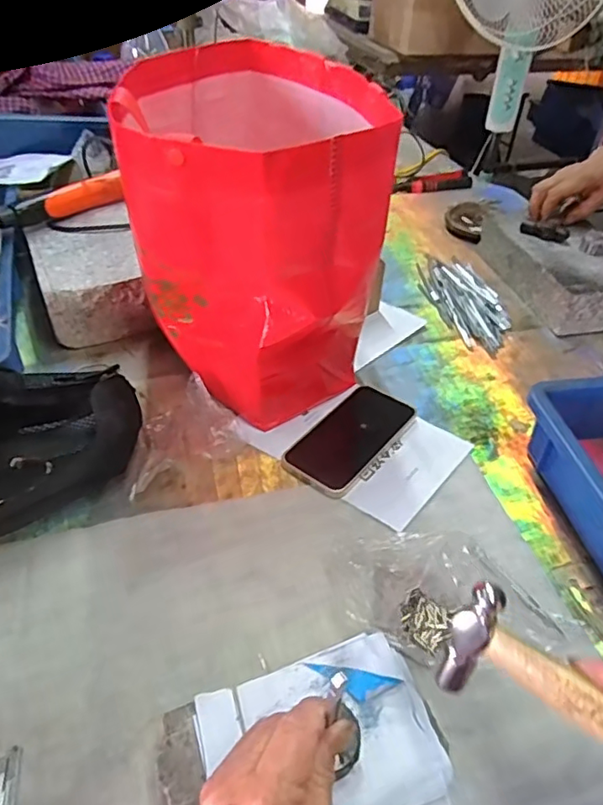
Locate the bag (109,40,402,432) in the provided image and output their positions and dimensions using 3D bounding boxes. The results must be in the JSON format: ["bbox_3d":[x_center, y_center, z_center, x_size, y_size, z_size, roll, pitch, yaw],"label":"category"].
[{"bbox_3d":[-0.050,-0.157,0.575,0.220,0.290,0.239,-9,45,-13],"label":"bag"}]

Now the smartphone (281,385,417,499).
[{"bbox_3d":[0.051,0.034,0.581,0.074,0.010,0.155,30,49,25],"label":"smartphone"}]

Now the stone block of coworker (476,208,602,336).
[{"bbox_3d":[0.380,-0.194,0.810,0.157,0.073,0.232,-9,45,-12],"label":"stone block of coworker"}]

